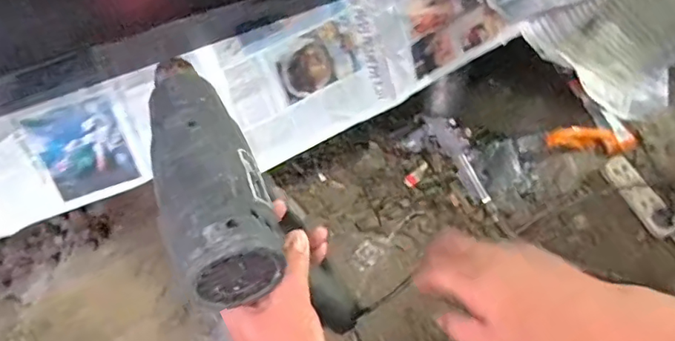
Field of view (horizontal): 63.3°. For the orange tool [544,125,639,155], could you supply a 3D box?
[{"bbox_3d":[0.451,-0.055,0.965,0.165,0.034,0.038,1,61,0],"label":"orange tool"}]

